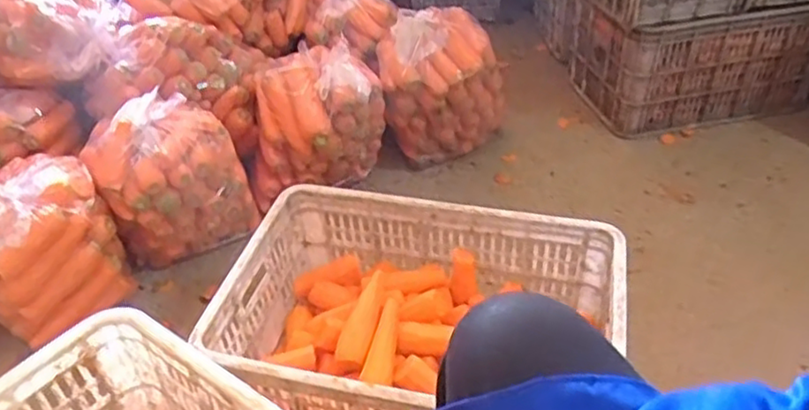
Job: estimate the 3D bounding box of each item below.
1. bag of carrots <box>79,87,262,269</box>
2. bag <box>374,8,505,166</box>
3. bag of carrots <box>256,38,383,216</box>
[{"bbox_3d":[-0.432,-0.042,1.271,0.263,0.297,0.186,-27,45,-26],"label":"bag of carrots"},{"bbox_3d":[0.083,-0.253,1.480,0.270,0.300,0.188,-1,40,2],"label":"bag"},{"bbox_3d":[-0.189,-0.162,1.404,0.264,0.267,0.197,9,41,13],"label":"bag of carrots"}]

